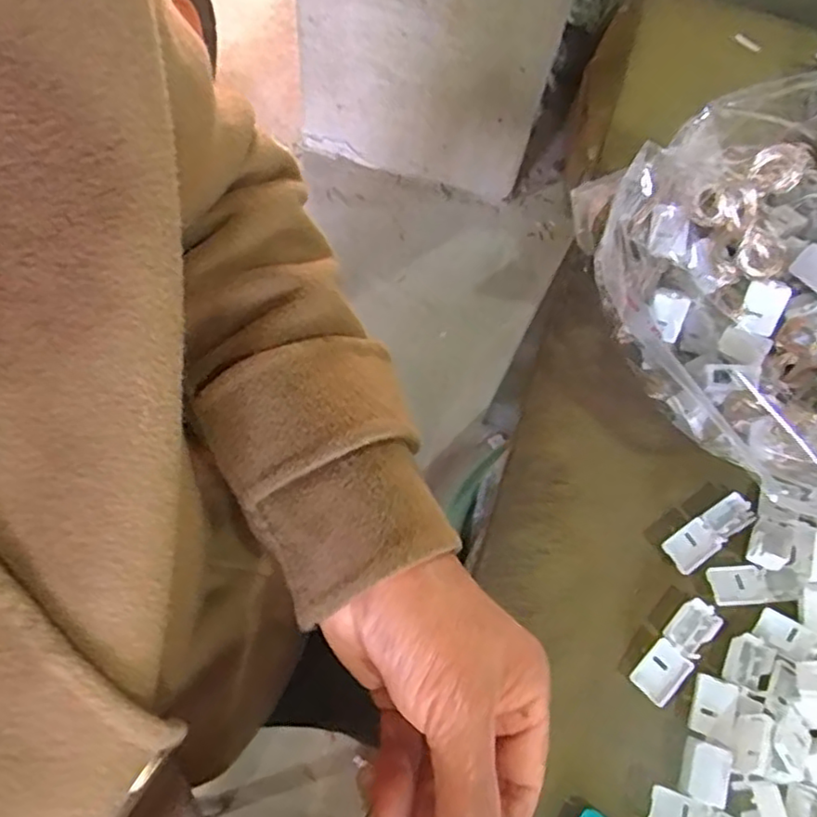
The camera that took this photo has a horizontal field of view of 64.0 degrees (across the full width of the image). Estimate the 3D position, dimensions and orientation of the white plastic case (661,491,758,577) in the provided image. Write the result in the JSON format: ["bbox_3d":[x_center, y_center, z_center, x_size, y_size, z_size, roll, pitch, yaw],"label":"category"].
[{"bbox_3d":[0.159,0.066,0.346,0.053,0.009,0.020,-32,69,-15],"label":"white plastic case"}]

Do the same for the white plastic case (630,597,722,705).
[{"bbox_3d":[0.133,0.119,0.322,0.055,0.007,0.019,-41,71,-18],"label":"white plastic case"}]

